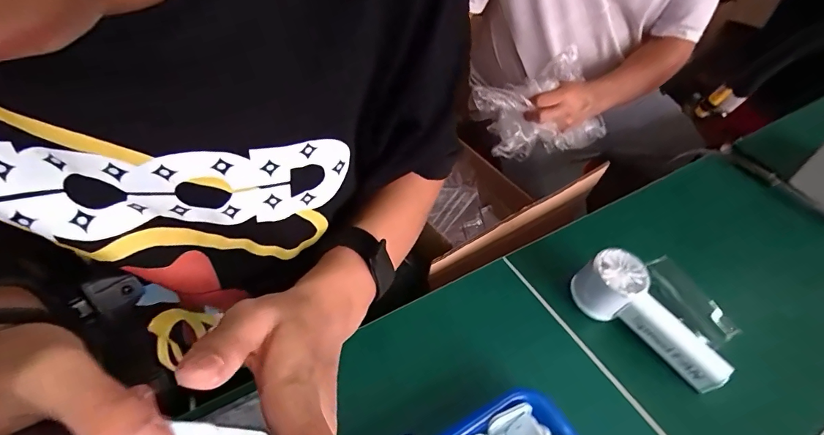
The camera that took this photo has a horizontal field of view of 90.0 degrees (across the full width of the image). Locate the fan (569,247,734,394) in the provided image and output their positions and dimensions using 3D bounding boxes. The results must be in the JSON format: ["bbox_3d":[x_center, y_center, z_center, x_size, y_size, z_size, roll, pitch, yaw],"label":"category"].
[{"bbox_3d":[0.237,0.102,0.414,0.050,0.065,0.154,-30,57,-27],"label":"fan"}]

